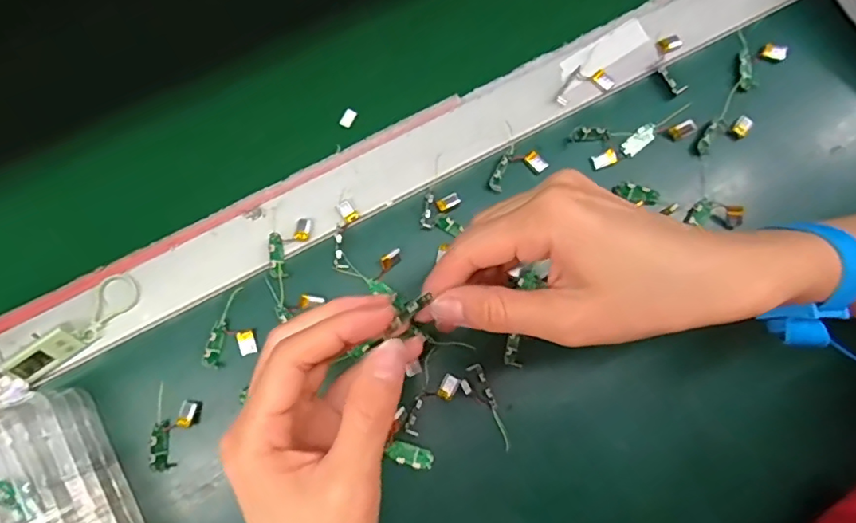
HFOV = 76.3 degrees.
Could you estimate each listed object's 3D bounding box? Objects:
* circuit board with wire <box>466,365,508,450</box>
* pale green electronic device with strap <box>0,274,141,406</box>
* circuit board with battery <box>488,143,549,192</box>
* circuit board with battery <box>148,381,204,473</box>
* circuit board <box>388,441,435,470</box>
[{"bbox_3d":[0.040,0.089,0.336,0.008,0.006,0.054,-24,81,-5],"label":"circuit board with wire"},{"bbox_3d":[-0.228,0.047,0.337,0.102,0.021,0.035,-36,82,-7],"label":"pale green electronic device with strap"},{"bbox_3d":[0.057,-0.061,0.360,0.039,0.005,0.026,-41,83,-8],"label":"circuit board with battery"},{"bbox_3d":[-0.153,0.102,0.332,0.027,0.013,0.049,5,79,0],"label":"circuit board with battery"},{"bbox_3d":[-0.010,0.119,0.333,0.026,0.006,0.012,19,80,2],"label":"circuit board"}]

